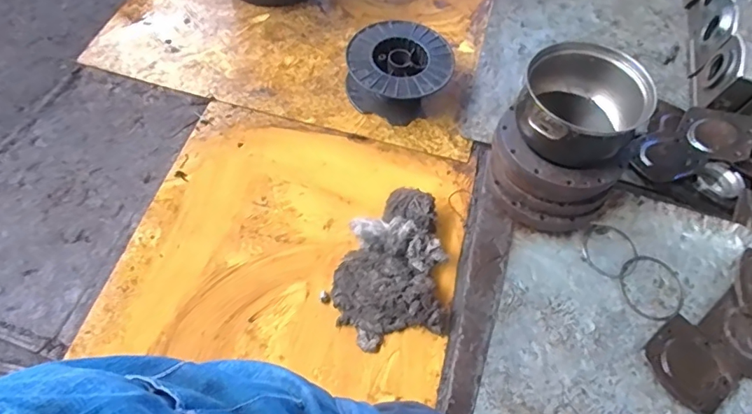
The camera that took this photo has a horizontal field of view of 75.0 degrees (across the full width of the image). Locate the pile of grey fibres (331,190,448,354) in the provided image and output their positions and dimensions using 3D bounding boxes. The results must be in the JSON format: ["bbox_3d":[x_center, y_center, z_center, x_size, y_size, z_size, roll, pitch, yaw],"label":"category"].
[{"bbox_3d":[0.027,0.113,0.950,0.213,0.072,0.302,4,60,-3],"label":"pile of grey fibres"}]

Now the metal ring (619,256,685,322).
[{"bbox_3d":[0.540,0.158,0.960,0.126,0.006,0.128,2,60,-4],"label":"metal ring"}]

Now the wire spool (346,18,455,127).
[{"bbox_3d":[0.058,-0.333,1.167,0.239,0.088,0.235,2,60,-4],"label":"wire spool"}]

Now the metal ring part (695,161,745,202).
[{"bbox_3d":[0.753,-0.054,1.076,0.084,0.035,0.087,2,60,-4],"label":"metal ring part"}]

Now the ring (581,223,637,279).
[{"bbox_3d":[0.468,0.086,0.991,0.100,0.011,0.110,1,61,-2],"label":"ring"}]

